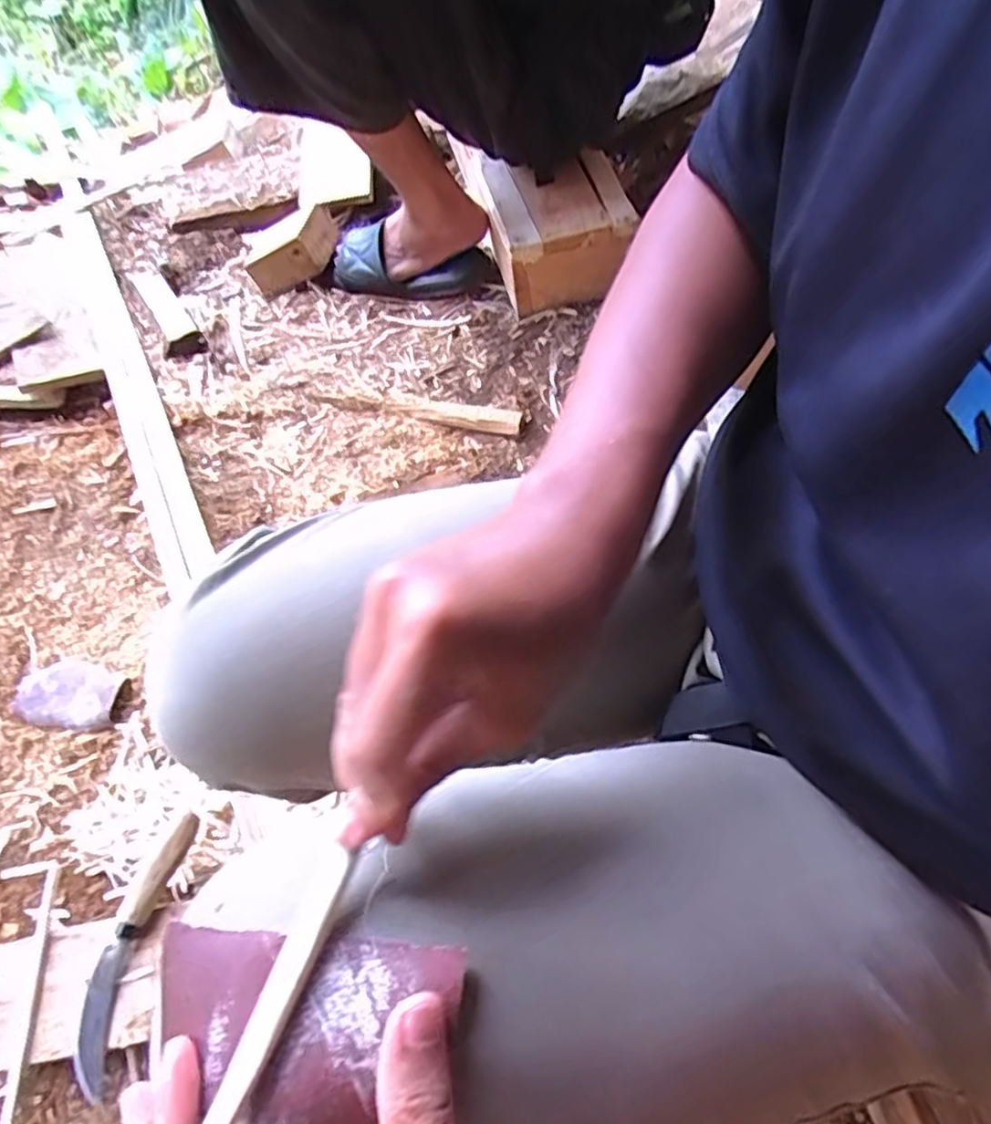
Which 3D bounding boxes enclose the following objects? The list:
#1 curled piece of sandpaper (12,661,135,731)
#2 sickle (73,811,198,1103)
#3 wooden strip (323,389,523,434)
[{"bbox_3d":[-0.419,0.133,0.691,0.120,0.020,0.066,8,61,2],"label":"curled piece of sandpaper"},{"bbox_3d":[-0.295,0.307,0.558,0.037,0.033,0.201,12,64,3],"label":"sickle"},{"bbox_3d":[-0.097,-0.202,0.915,0.259,0.013,0.038,10,61,3],"label":"wooden strip"}]

